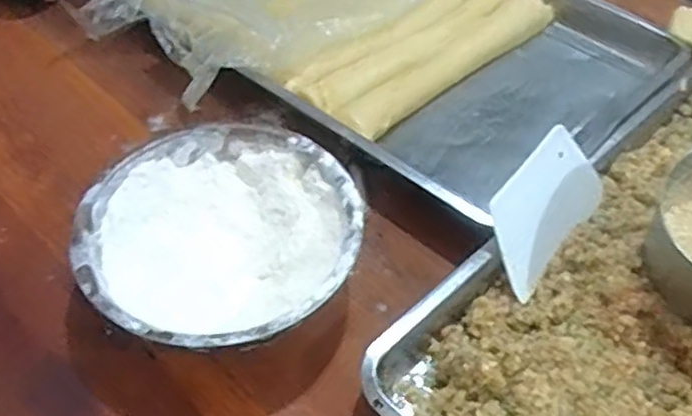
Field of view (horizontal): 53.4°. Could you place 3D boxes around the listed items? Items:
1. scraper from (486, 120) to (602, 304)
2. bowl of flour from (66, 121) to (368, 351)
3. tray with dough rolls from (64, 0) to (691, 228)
[{"bbox_3d":[0.174,-0.002,0.599,0.140,0.091,0.007,-43,23,-26],"label":"scraper"},{"bbox_3d":[-0.101,0.031,0.577,0.214,0.078,0.218,1,49,-1],"label":"bowl of flour"},{"bbox_3d":[0.050,-0.212,0.801,0.553,0.064,0.444,32,55,23],"label":"tray with dough rolls"}]

